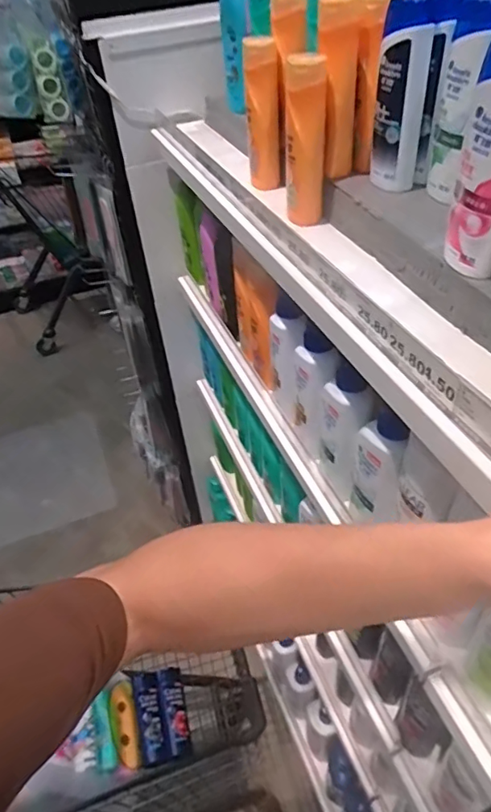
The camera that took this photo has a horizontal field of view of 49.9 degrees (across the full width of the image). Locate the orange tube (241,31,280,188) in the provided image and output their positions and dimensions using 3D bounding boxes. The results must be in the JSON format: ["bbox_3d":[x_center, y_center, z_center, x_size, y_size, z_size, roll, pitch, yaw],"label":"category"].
[{"bbox_3d":[0.021,-0.352,0.649,0.039,0.160,0.037,-6,43,-1],"label":"orange tube"}]

